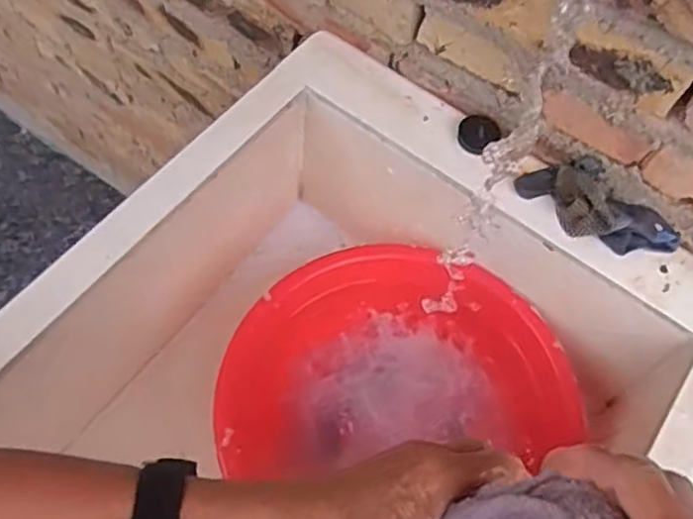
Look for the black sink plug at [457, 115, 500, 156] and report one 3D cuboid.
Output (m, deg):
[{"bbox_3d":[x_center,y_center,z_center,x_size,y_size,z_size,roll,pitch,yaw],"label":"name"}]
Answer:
[{"bbox_3d":[0.117,-0.112,0.631,0.035,0.012,0.035,0,79,-2],"label":"black sink plug"}]

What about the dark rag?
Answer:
[{"bbox_3d":[0.211,-0.041,0.589,0.135,0.035,0.052,33,64,14],"label":"dark rag"}]

